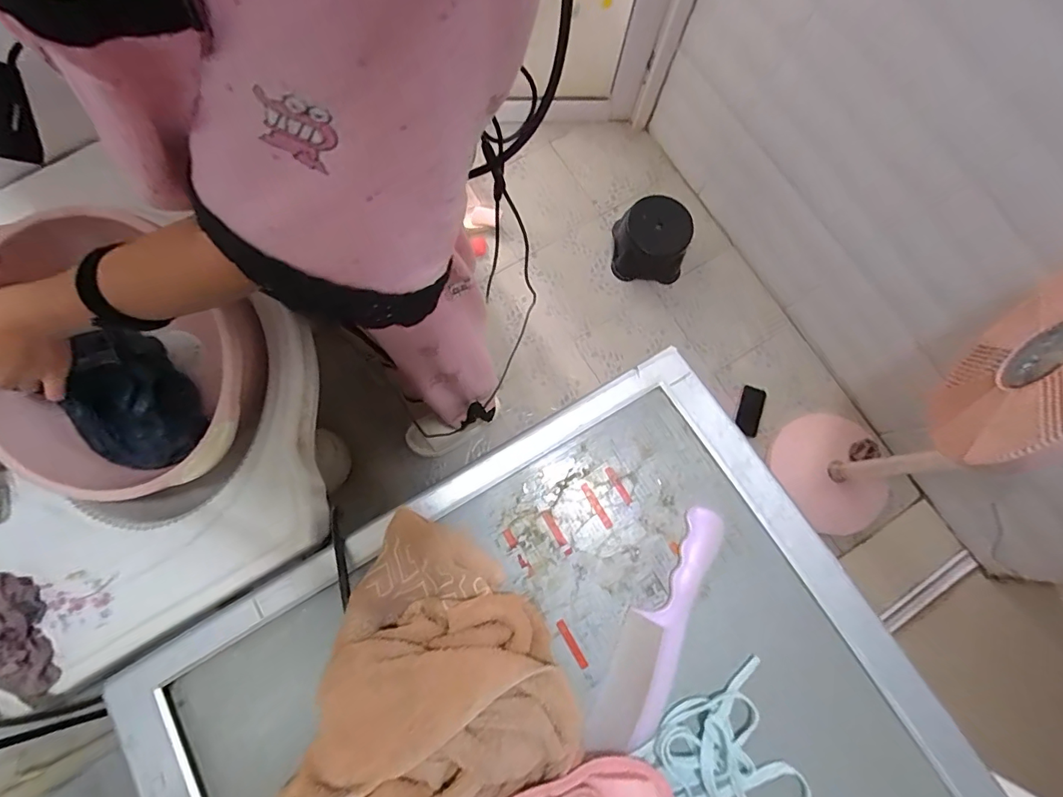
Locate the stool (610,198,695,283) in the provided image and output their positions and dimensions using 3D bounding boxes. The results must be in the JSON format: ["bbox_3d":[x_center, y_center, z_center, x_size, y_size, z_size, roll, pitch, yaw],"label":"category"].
[{"bbox_3d":[0.357,-0.461,1.408,0.215,0.173,0.213,0,78,-2],"label":"stool"}]

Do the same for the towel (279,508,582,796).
[{"bbox_3d":[-0.067,0.220,0.336,0.193,0.065,0.207,26,78,4],"label":"towel"}]

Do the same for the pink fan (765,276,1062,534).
[{"bbox_3d":[0.819,0.061,0.896,0.287,0.845,0.357,35,79,6],"label":"pink fan"}]

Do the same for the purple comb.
[{"bbox_3d":[0.103,0.184,0.375,0.049,0.010,0.200,26,78,4],"label":"purple comb"}]

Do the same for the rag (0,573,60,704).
[{"bbox_3d":[-0.544,0.246,0.488,0.067,0.031,0.136,-43,82,-10],"label":"rag"}]

